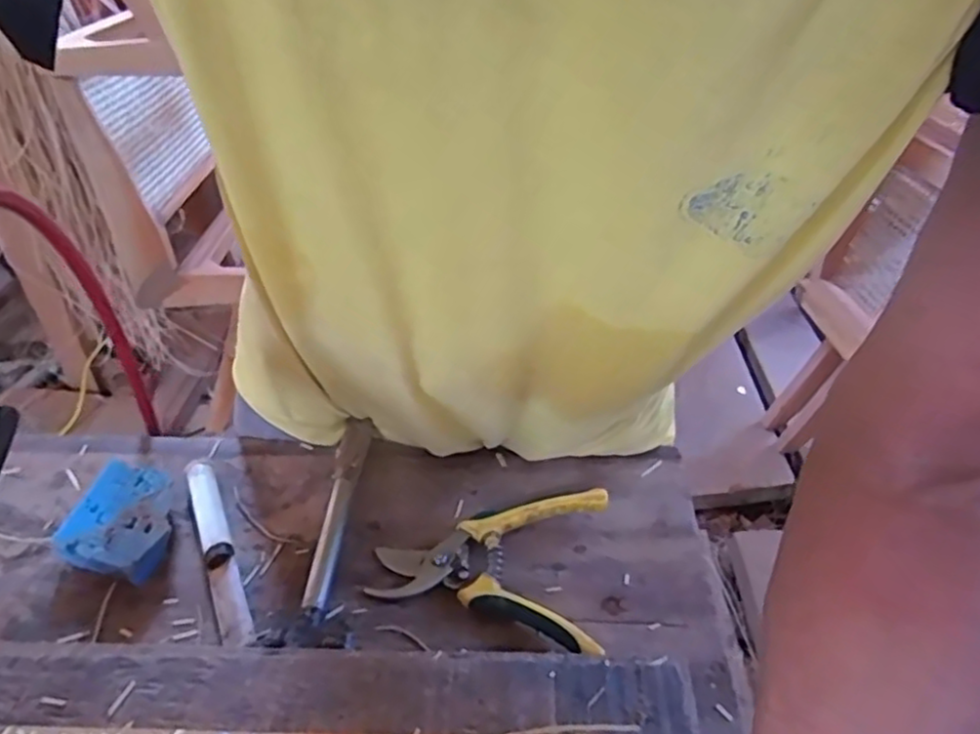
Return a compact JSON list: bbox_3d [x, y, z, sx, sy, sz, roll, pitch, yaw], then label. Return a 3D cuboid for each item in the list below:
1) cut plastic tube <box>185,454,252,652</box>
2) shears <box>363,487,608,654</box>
[{"bbox_3d":[-0.213,0.138,0.531,0.022,0.017,0.173,-17,42,-21],"label":"cut plastic tube"},{"bbox_3d":[0.004,0.136,0.521,0.167,0.024,0.128,11,40,13],"label":"shears"}]

